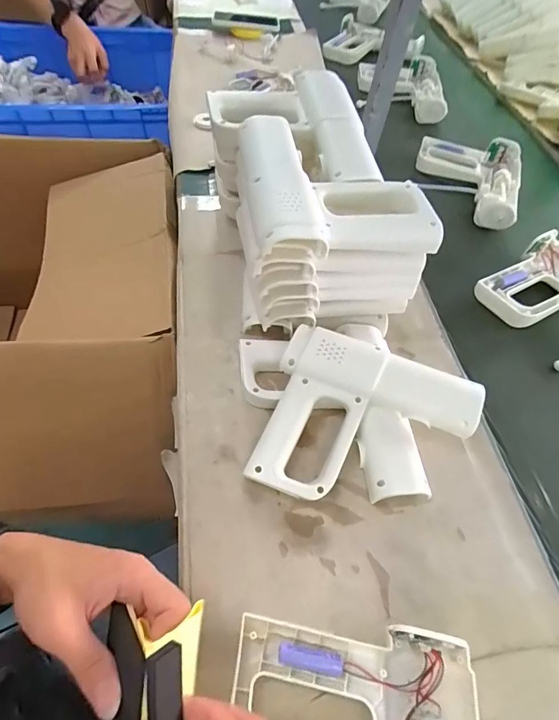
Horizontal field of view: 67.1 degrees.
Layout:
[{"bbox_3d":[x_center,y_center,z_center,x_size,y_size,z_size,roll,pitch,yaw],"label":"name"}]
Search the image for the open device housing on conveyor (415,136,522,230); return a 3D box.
[{"bbox_3d":[0.336,-0.322,0.756,0.186,0.050,0.225,12,57,4],"label":"open device housing on conveyor"}]

